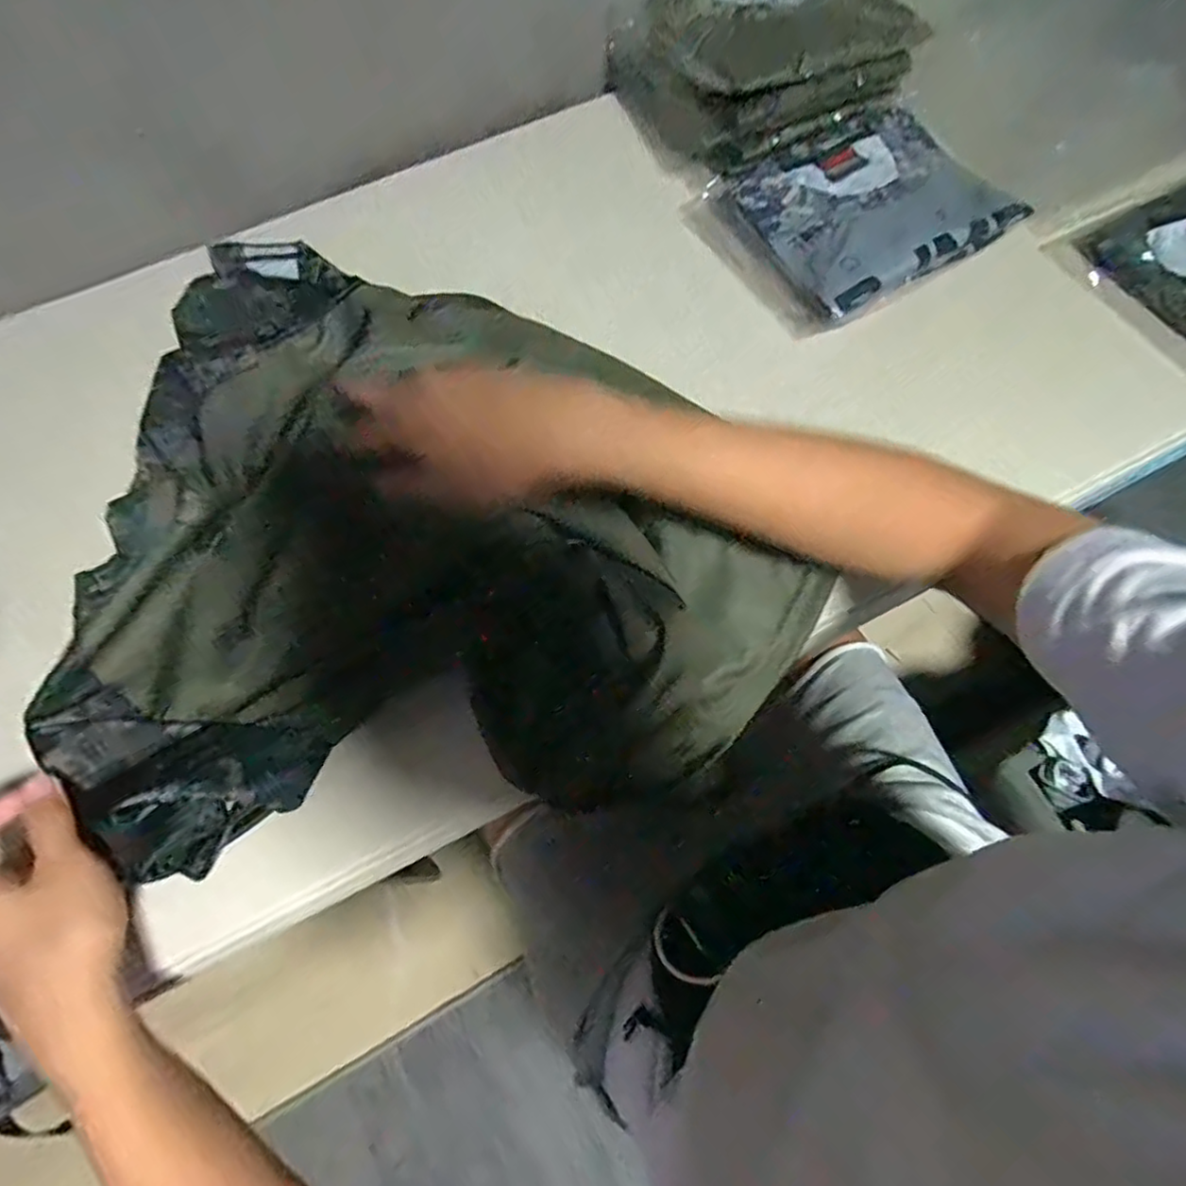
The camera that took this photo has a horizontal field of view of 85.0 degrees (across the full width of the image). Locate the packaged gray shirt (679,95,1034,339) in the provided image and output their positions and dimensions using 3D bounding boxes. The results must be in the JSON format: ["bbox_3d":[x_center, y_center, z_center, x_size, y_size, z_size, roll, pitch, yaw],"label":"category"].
[{"bbox_3d":[0.229,-0.338,0.577,0.224,0.049,0.188,-26,69,-8],"label":"packaged gray shirt"}]

